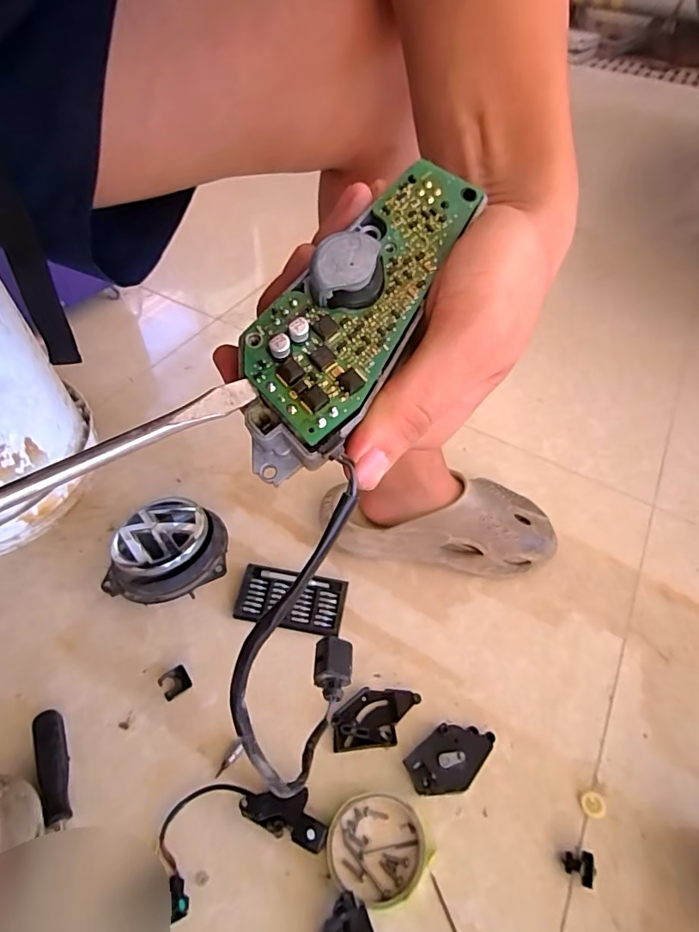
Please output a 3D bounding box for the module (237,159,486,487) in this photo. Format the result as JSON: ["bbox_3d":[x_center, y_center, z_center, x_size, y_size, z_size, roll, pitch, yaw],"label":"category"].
[{"bbox_3d":[0.001,-0.049,0.155,0.040,0.029,0.114,28,82,19],"label":"module"}]

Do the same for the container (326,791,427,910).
[{"bbox_3d":[0.024,0.337,0.425,0.083,0.017,0.078,2,50,-2],"label":"container"}]

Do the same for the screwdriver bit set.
[{"bbox_3d":[-0.068,0.157,0.564,0.122,0.021,0.066,10,51,5],"label":"screwdriver bit set"}]

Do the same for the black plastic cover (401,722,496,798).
[{"bbox_3d":[0.100,0.287,0.473,0.085,0.020,0.050,-30,58,-25],"label":"black plastic cover"}]

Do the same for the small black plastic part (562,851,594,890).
[{"bbox_3d":[0.202,0.355,0.424,0.022,0.020,0.024,10,51,5],"label":"small black plastic part"}]

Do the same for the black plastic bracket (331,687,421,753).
[{"bbox_3d":[0.027,0.262,0.497,0.090,0.015,0.054,-3,51,-6],"label":"black plastic bracket"}]

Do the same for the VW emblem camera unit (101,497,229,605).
[{"bbox_3d":[-0.207,0.102,0.565,0.125,0.075,0.126,2,50,-2],"label":"VW emblem camera unit"}]

